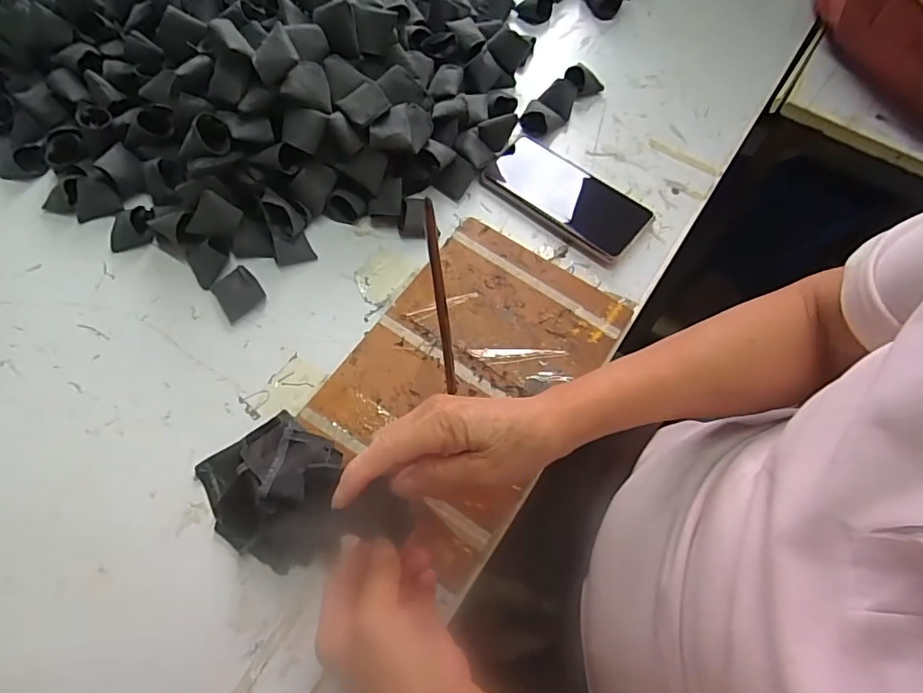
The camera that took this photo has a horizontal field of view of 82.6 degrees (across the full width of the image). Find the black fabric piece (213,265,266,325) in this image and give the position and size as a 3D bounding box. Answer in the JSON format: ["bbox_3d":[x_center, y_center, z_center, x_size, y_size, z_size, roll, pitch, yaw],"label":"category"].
[{"bbox_3d":[-0.201,-0.049,0.472,0.039,0.012,0.041,-37,71,-14],"label":"black fabric piece"}]

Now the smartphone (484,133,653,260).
[{"bbox_3d":[0.104,-0.147,0.519,0.155,0.016,0.071,38,72,16],"label":"smartphone"}]

